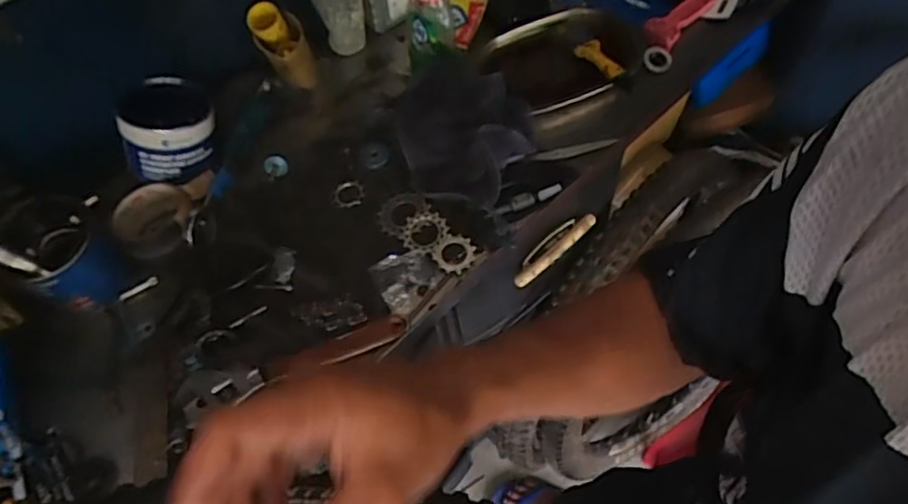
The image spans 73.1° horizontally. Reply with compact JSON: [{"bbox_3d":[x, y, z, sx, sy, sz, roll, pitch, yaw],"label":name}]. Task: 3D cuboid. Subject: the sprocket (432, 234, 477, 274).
[{"bbox_3d":[-0.002,0.000,0.672,0.045,0.010,0.042,-2,61,4],"label":"sprocket"}]

